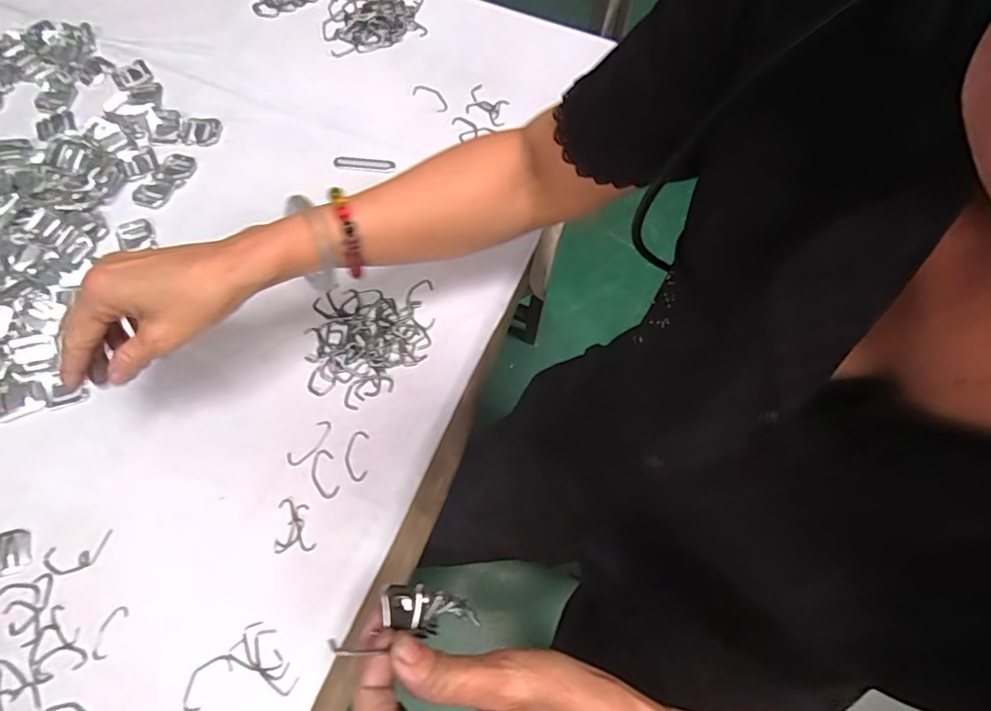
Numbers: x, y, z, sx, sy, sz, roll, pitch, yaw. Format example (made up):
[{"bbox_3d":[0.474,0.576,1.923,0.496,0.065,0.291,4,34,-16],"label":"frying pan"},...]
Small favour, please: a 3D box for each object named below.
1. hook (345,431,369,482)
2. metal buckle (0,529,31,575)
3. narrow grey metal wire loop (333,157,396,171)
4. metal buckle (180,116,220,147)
[{"bbox_3d":[-0.107,0.077,0.421,0.017,0.004,0.039,-3,68,-2],"label":"hook"},{"bbox_3d":[-0.353,0.141,0.391,0.036,0.004,0.029,-15,69,-7],"label":"metal buckle"},{"bbox_3d":[-0.125,-0.183,0.526,0.056,0.005,0.012,2,68,0],"label":"narrow grey metal wire loop"},{"bbox_3d":[-0.287,-0.219,0.535,0.037,0.004,0.033,-5,69,-3],"label":"metal buckle"}]

